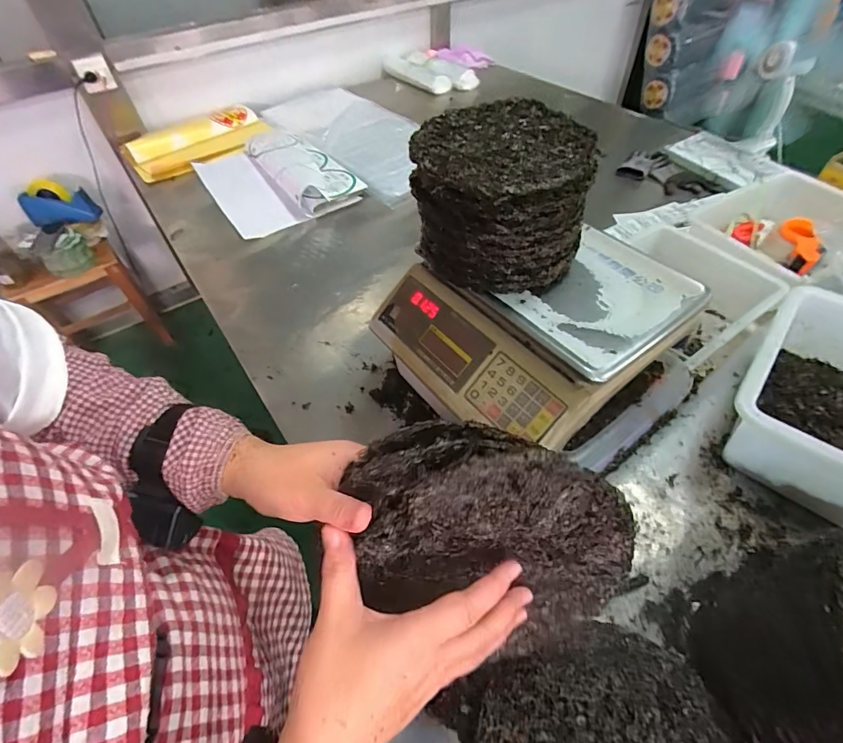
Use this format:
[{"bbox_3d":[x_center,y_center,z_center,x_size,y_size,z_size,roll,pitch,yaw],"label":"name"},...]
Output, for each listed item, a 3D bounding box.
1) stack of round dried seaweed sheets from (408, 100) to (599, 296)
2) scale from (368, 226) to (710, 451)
[{"bbox_3d":[0.097,-0.221,0.556,0.207,0.141,0.204,2,51,5],"label":"stack of round dried seaweed sheets"},{"bbox_3d":[0.140,-0.081,0.599,0.335,0.099,0.333,-30,56,-20],"label":"scale"}]

